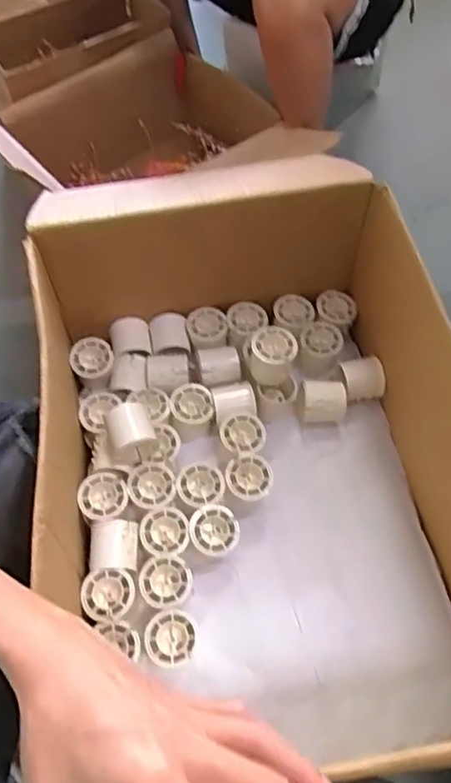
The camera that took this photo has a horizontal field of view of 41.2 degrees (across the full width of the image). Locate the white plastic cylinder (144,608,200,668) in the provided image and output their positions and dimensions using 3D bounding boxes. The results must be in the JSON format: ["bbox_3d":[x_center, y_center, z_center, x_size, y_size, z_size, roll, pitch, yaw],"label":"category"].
[{"bbox_3d":[-0.056,0.263,0.634,0.051,0.054,0.053,-1,59,1],"label":"white plastic cylinder"}]

